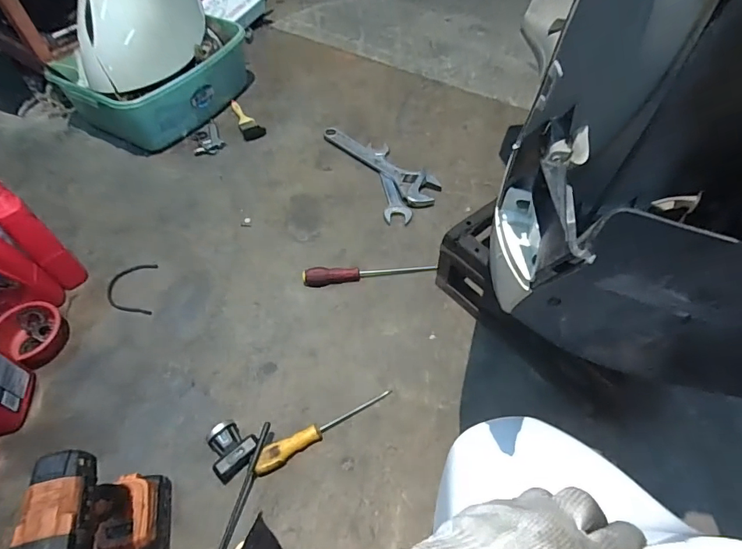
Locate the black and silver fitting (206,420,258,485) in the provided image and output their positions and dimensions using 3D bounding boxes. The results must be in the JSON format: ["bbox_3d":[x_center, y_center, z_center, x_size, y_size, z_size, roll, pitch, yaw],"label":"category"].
[{"bbox_3d":[-0.217,0.268,0.667,0.074,0.041,0.072,-37,61,-23],"label":"black and silver fitting"}]

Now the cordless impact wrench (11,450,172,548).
[{"bbox_3d":[-0.312,0.321,0.507,0.073,0.231,0.176,-14,56,-8],"label":"cordless impact wrench"}]

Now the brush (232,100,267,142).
[{"bbox_3d":[-0.346,-0.437,1.210,0.062,0.014,0.204,-21,57,-13],"label":"brush"}]

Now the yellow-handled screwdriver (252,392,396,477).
[{"bbox_3d":[-0.071,0.248,0.695,0.238,0.026,0.032,-25,58,-15],"label":"yellow-handled screwdriver"}]

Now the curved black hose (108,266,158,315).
[{"bbox_3d":[-0.486,0.032,0.879,0.091,0.011,0.132,-10,55,-5],"label":"curved black hose"}]

